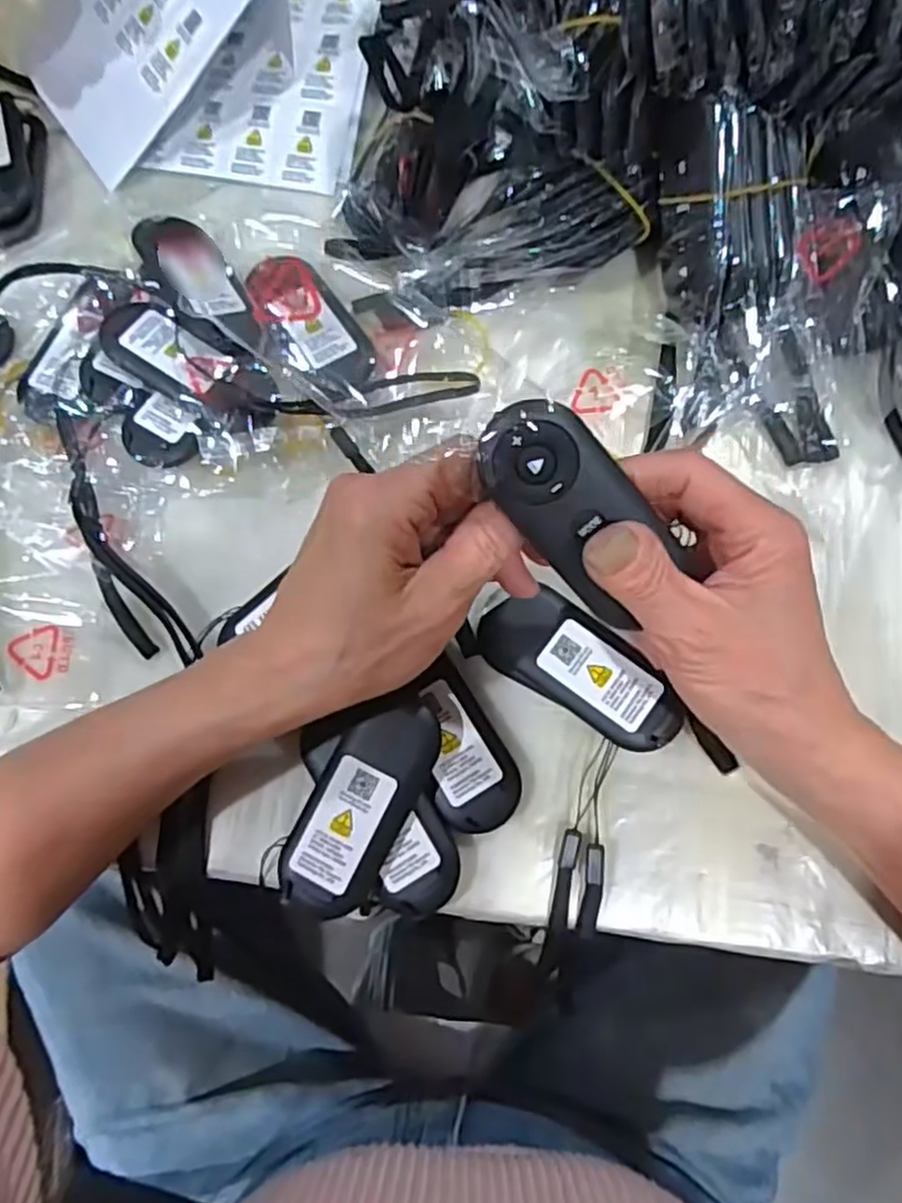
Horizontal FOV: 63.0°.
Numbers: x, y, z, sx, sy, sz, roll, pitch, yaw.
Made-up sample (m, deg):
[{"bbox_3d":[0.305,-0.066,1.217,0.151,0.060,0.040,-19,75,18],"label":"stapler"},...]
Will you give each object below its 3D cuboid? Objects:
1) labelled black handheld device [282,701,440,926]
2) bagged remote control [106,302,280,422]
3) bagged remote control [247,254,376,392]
[{"bbox_3d":[-0.037,0.085,0.305,0.040,0.017,0.089,25,75,9],"label":"labelled black handheld device"},{"bbox_3d":[-0.127,-0.115,0.357,0.093,0.012,0.032,30,76,10],"label":"bagged remote control"},{"bbox_3d":[-0.074,-0.143,0.380,0.044,0.017,0.091,-30,75,-7],"label":"bagged remote control"}]

